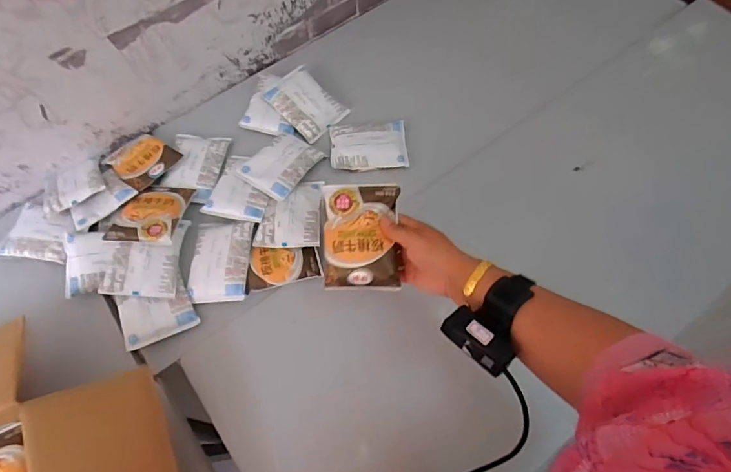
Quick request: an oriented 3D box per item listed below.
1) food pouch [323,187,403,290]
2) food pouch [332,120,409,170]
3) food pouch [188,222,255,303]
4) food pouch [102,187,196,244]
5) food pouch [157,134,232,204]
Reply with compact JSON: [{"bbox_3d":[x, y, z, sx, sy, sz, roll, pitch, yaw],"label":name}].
[{"bbox_3d":[-0.007,0.000,0.543,0.093,0.016,0.131,-1,82,10],"label":"food pouch"},{"bbox_3d":[0.005,-0.159,0.761,0.129,0.015,0.091,-3,65,1],"label":"food pouch"},{"bbox_3d":[-0.221,0.036,0.669,0.093,0.020,0.125,0,65,3],"label":"food pouch"},{"bbox_3d":[-0.331,-0.038,0.686,0.091,0.025,0.124,6,50,-2],"label":"food pouch"},{"bbox_3d":[-0.292,-0.118,0.754,0.094,0.020,0.129,4,65,4],"label":"food pouch"}]

